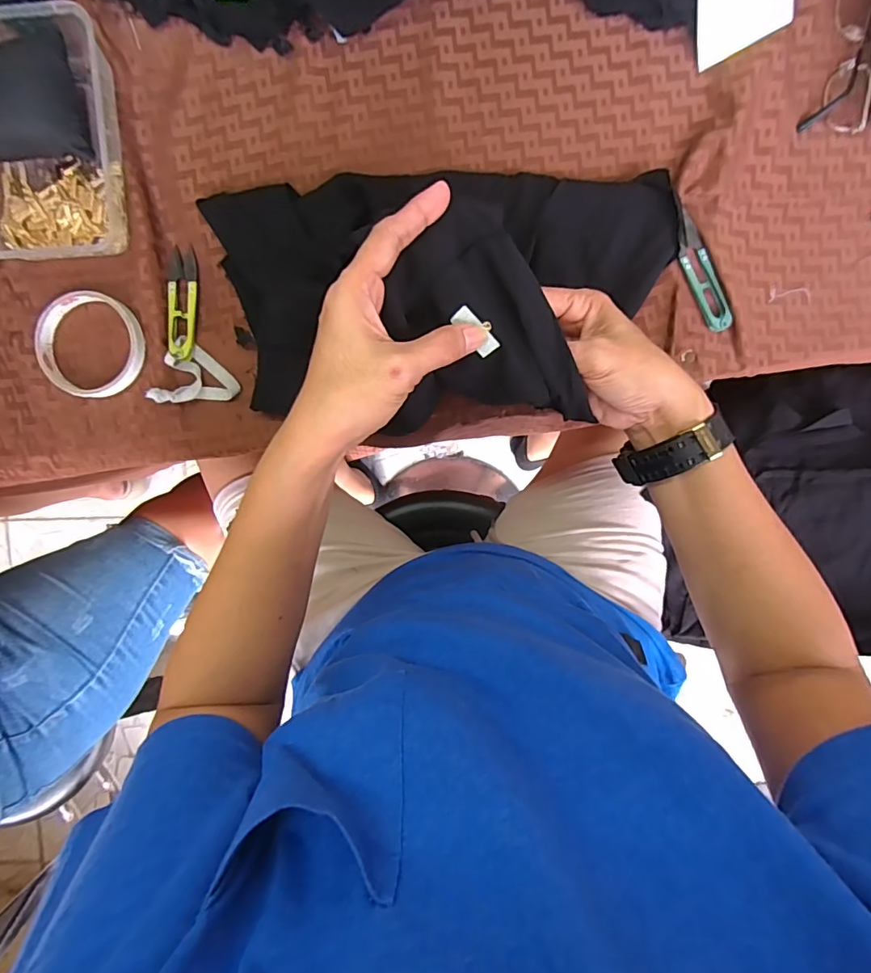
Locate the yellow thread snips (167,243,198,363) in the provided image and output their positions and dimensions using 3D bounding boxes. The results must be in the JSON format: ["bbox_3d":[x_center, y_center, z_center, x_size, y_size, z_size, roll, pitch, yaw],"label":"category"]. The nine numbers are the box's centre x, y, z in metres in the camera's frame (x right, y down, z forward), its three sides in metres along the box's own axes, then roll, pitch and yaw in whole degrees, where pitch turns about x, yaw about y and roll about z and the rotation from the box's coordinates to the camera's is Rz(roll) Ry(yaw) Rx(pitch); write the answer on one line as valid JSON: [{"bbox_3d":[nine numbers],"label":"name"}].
[{"bbox_3d":[-0.215,-0.155,0.405,0.022,0.004,0.100,-1,80,-15],"label":"yellow thread snips"}]

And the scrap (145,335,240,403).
[{"bbox_3d":[-0.205,-0.084,0.398,0.065,0.014,0.055,42,93,-3],"label":"scrap"}]

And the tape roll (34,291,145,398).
[{"bbox_3d":[-0.288,-0.117,0.395,0.088,0.014,0.083,0,94,0],"label":"tape roll"}]

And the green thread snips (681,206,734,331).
[{"bbox_3d":[0.225,-0.180,0.403,0.024,0.004,0.101,-24,94,1],"label":"green thread snips"}]

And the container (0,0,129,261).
[{"bbox_3d":[-0.316,-0.273,0.372,0.118,0.037,0.175,-1,94,0],"label":"container"}]

